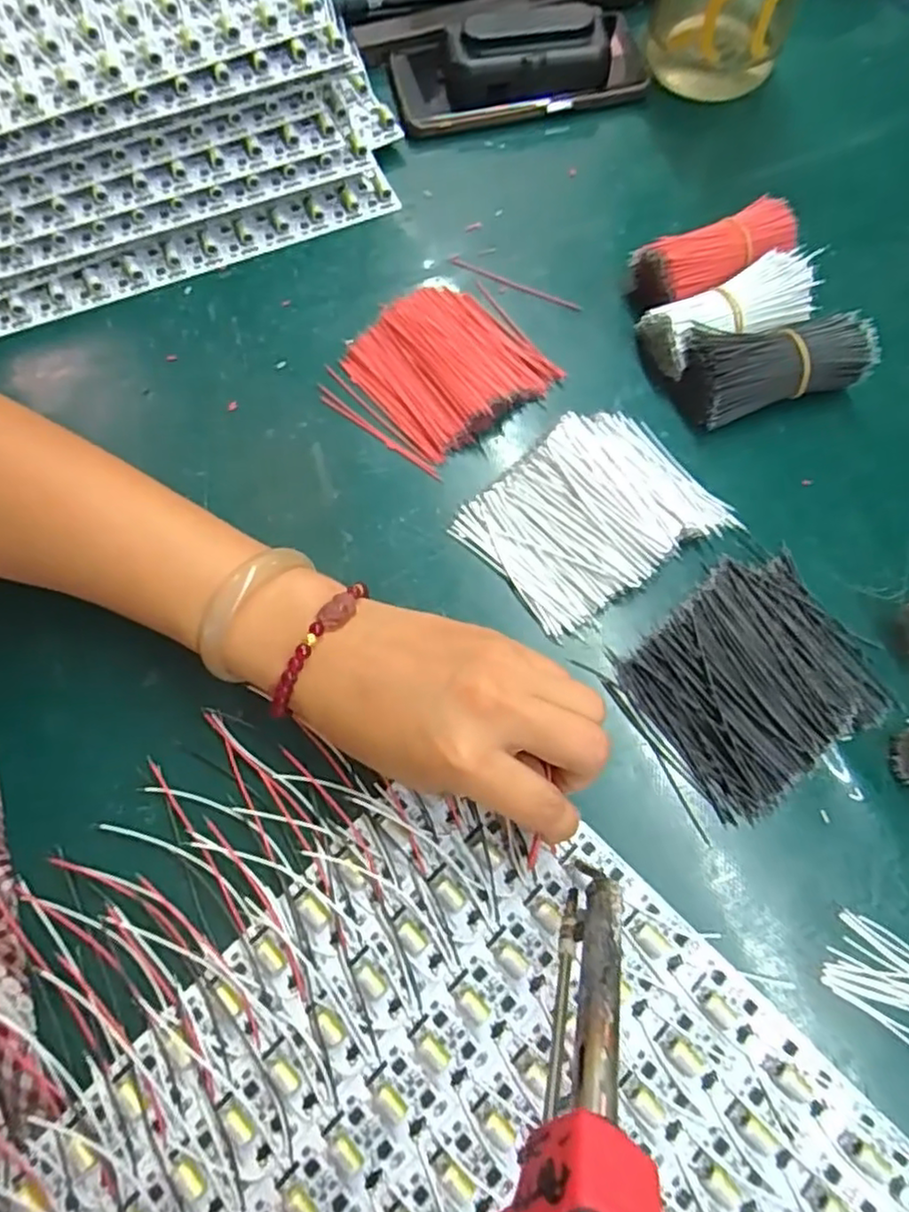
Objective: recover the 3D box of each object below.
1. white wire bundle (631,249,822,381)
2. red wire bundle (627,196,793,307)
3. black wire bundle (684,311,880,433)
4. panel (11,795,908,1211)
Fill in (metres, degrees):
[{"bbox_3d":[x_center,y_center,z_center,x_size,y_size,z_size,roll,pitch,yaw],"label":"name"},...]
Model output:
[{"bbox_3d":[0.149,-0.159,0.370,0.090,0.038,0.041,-21,71,-8],"label":"white wire bundle"},{"bbox_3d":[0.147,-0.195,0.386,0.092,0.034,0.040,-18,72,-6],"label":"red wire bundle"},{"bbox_3d":[0.169,-0.129,0.359,0.094,0.036,0.043,-13,70,-5],"label":"black wire bundle"},{"bbox_3d":[-0.008,0.228,0.245,0.290,0.012,0.243,-42,76,-13],"label":"panel"}]

